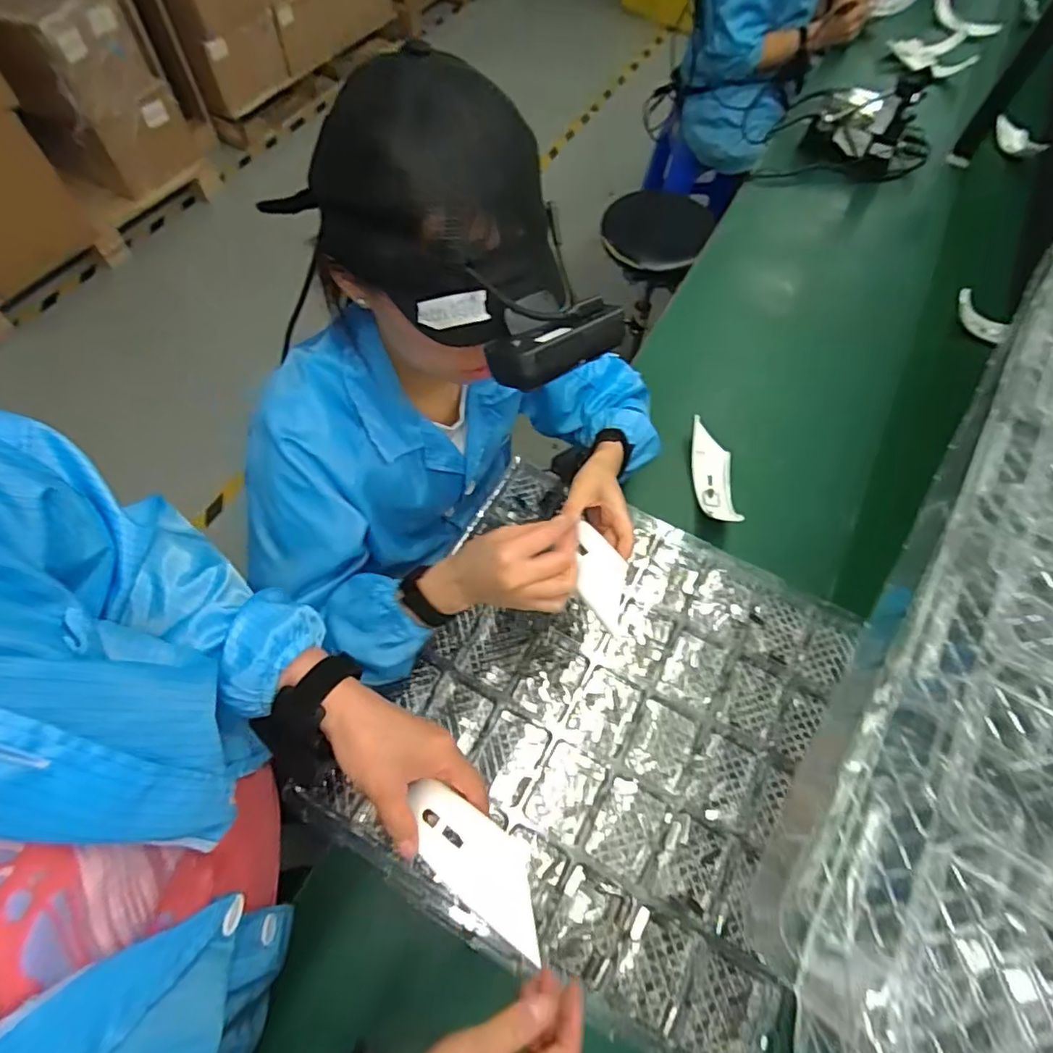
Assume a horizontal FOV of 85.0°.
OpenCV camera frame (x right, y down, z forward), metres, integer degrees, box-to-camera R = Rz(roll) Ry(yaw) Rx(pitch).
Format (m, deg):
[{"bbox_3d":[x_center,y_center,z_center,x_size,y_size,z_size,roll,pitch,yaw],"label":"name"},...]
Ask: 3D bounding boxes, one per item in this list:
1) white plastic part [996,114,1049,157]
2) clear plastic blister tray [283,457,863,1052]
[{"bbox_3d":[1.024,-0.819,1.211,0.129,0.053,0.032,25,63,-14],"label":"white plastic part"},{"bbox_3d":[0.083,0.212,0.647,0.471,0.034,0.502,24,65,10],"label":"clear plastic blister tray"}]

